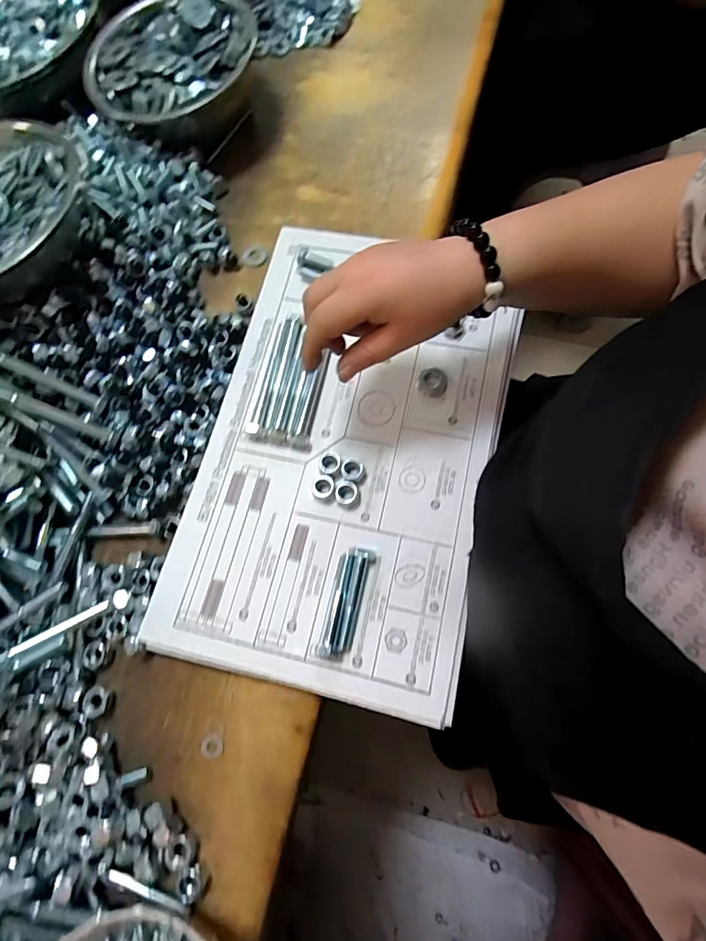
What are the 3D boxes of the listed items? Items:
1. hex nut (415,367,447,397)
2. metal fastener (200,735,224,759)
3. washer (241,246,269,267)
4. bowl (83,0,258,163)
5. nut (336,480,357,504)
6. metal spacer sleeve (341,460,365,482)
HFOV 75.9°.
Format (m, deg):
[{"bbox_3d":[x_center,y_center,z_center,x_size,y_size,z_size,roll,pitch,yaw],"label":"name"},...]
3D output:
[{"bbox_3d":[0.065,-0.074,0.372,0.024,0.006,0.026,9,75,5],"label":"hex nut"},{"bbox_3d":[-0.102,0.200,0.326,0.017,0.006,0.015,-8,72,-5],"label":"metal fastener"},{"bbox_3d":[-0.097,-0.212,0.446,0.027,0.005,0.027,0,66,1],"label":"washer"},{"bbox_3d":[-0.179,-0.405,0.462,0.153,0.067,0.159,-1,74,3],"label":"bowl"},{"bbox_3d":[-0.005,0.017,0.347,0.016,0.010,0.017,7,75,5],"label":"nut"},{"bbox_3d":[0.000,-0.001,0.353,0.017,0.009,0.018,-1,74,3],"label":"metal spacer sleeve"}]

